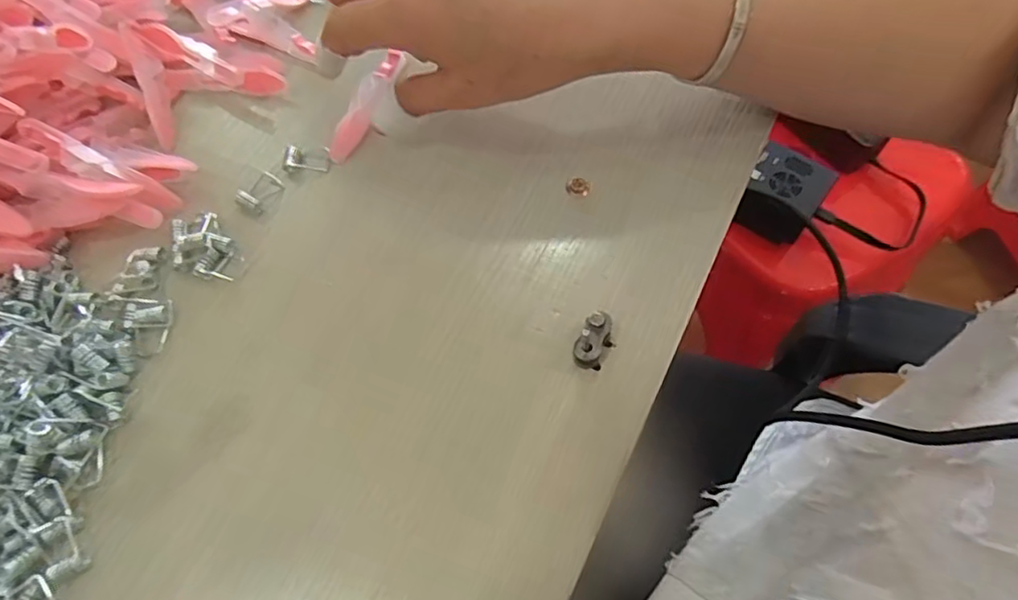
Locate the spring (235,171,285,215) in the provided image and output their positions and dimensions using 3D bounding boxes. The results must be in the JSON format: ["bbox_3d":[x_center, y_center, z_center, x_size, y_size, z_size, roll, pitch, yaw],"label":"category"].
[{"bbox_3d":[-0.128,-0.056,0.312,0.016,0.005,0.023,34,70,17],"label":"spring"}]

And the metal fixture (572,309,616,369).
[{"bbox_3d":[0.037,0.018,0.263,0.016,0.014,0.022,13,66,8],"label":"metal fixture"}]

